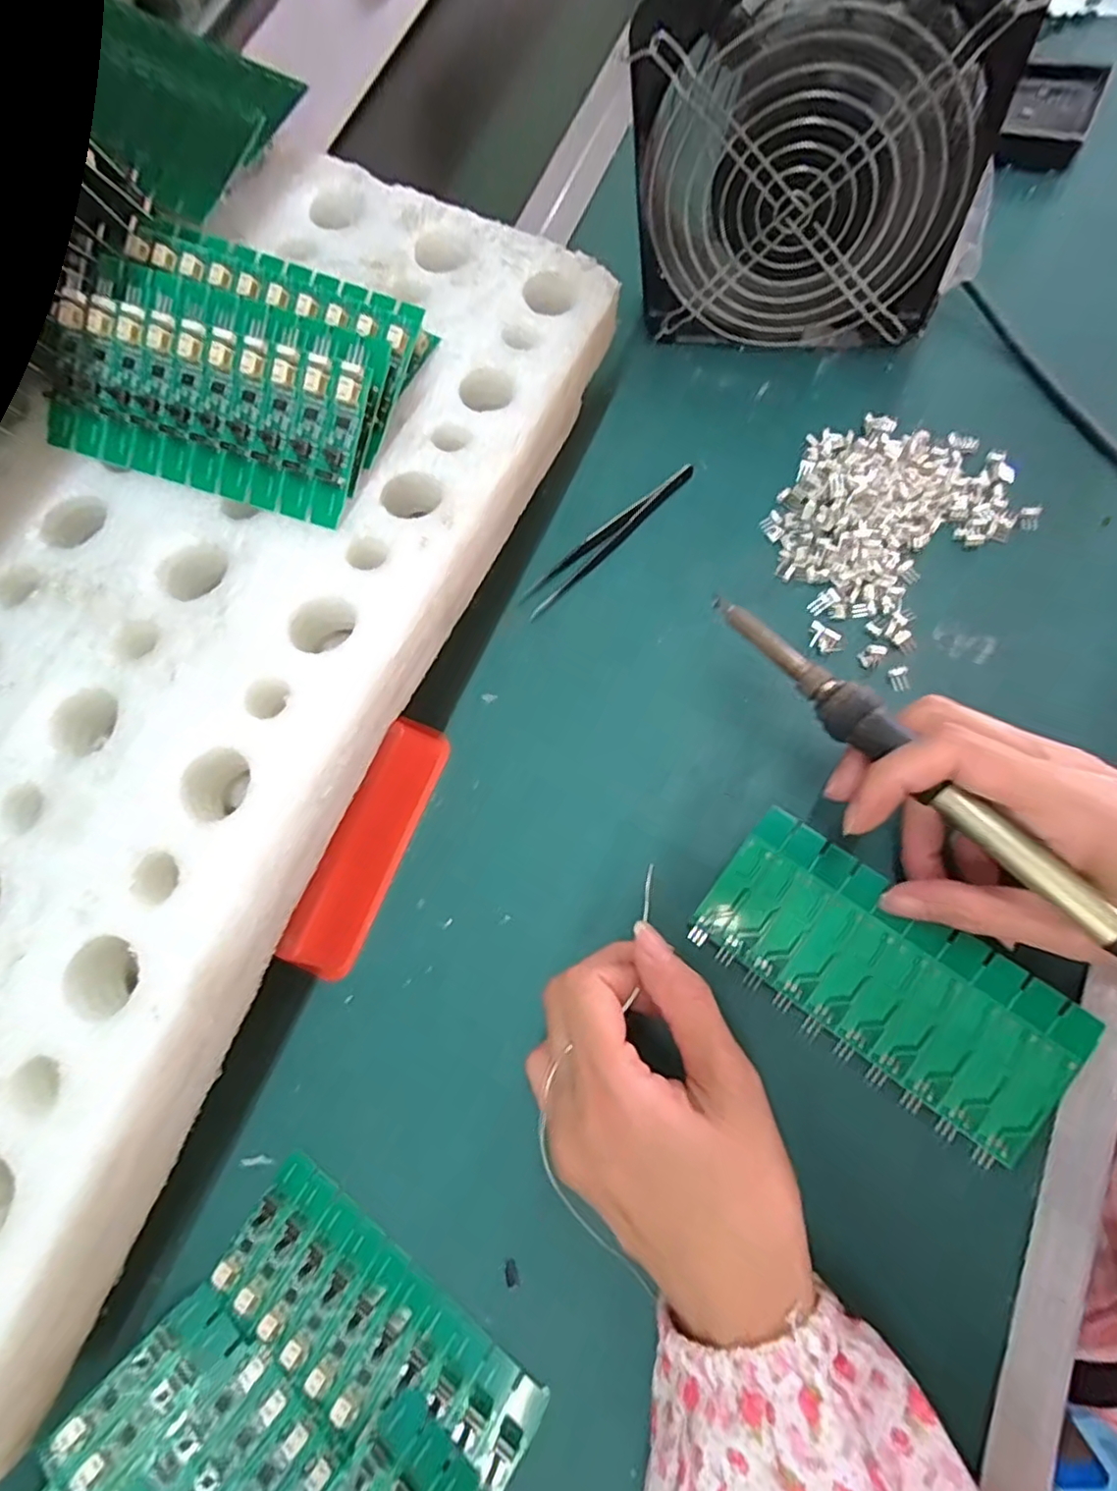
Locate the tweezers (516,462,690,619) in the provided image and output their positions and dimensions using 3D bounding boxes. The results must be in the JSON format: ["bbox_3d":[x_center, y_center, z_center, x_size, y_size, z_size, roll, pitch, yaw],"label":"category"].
[{"bbox_3d":[0.027,-0.113,0.333,0.115,0.013,0.015,-41,70,-4],"label":"tweezers"}]

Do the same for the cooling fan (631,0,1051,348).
[{"bbox_3d":[0.119,-0.275,0.292,0.166,0.148,0.056,10,74,13],"label":"cooling fan"}]

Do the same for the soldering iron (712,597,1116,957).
[{"bbox_3d":[0.131,0.007,0.230,0.016,0.013,0.201,-38,65,-9],"label":"soldering iron"}]

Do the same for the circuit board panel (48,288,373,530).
[{"bbox_3d":[-0.146,-0.140,0.259,0.135,0.016,0.064,17,102,6],"label":"circuit board panel"}]

